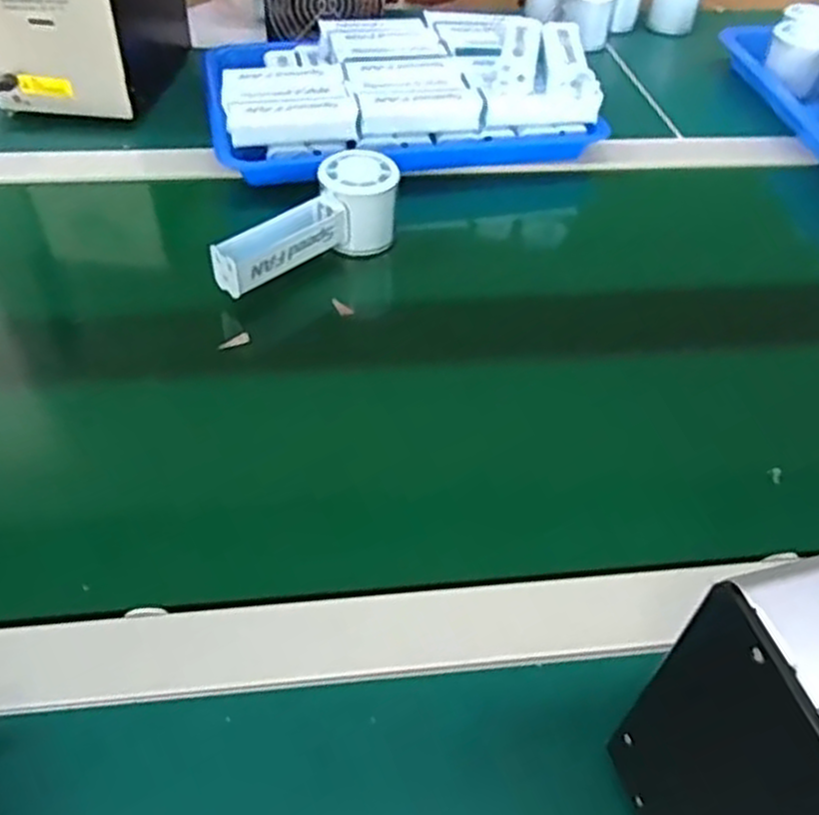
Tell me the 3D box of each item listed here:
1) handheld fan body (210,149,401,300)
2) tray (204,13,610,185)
[{"bbox_3d":[-0.075,-0.129,0.553,0.145,0.060,0.045,-31,56,-28],"label":"handheld fan body"},{"bbox_3d":[-0.013,-0.301,0.701,0.326,0.072,0.219,-6,47,-9],"label":"tray"}]

